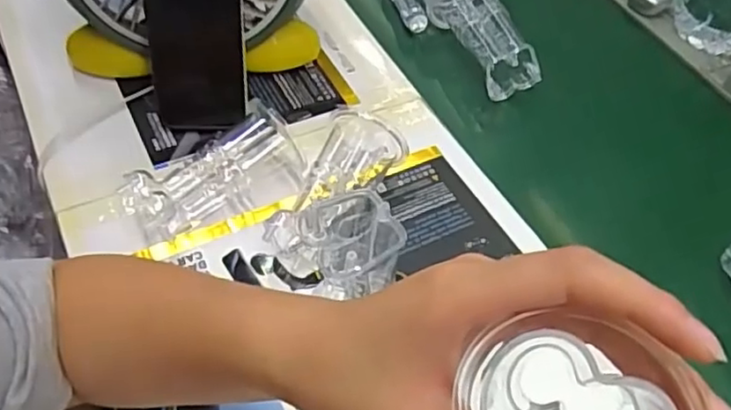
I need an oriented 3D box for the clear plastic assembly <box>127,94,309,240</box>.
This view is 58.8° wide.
[{"bbox_3d":[-0.118,-0.023,0.513,0.133,0.054,0.056,-29,61,-25],"label":"clear plastic assembly"}]

